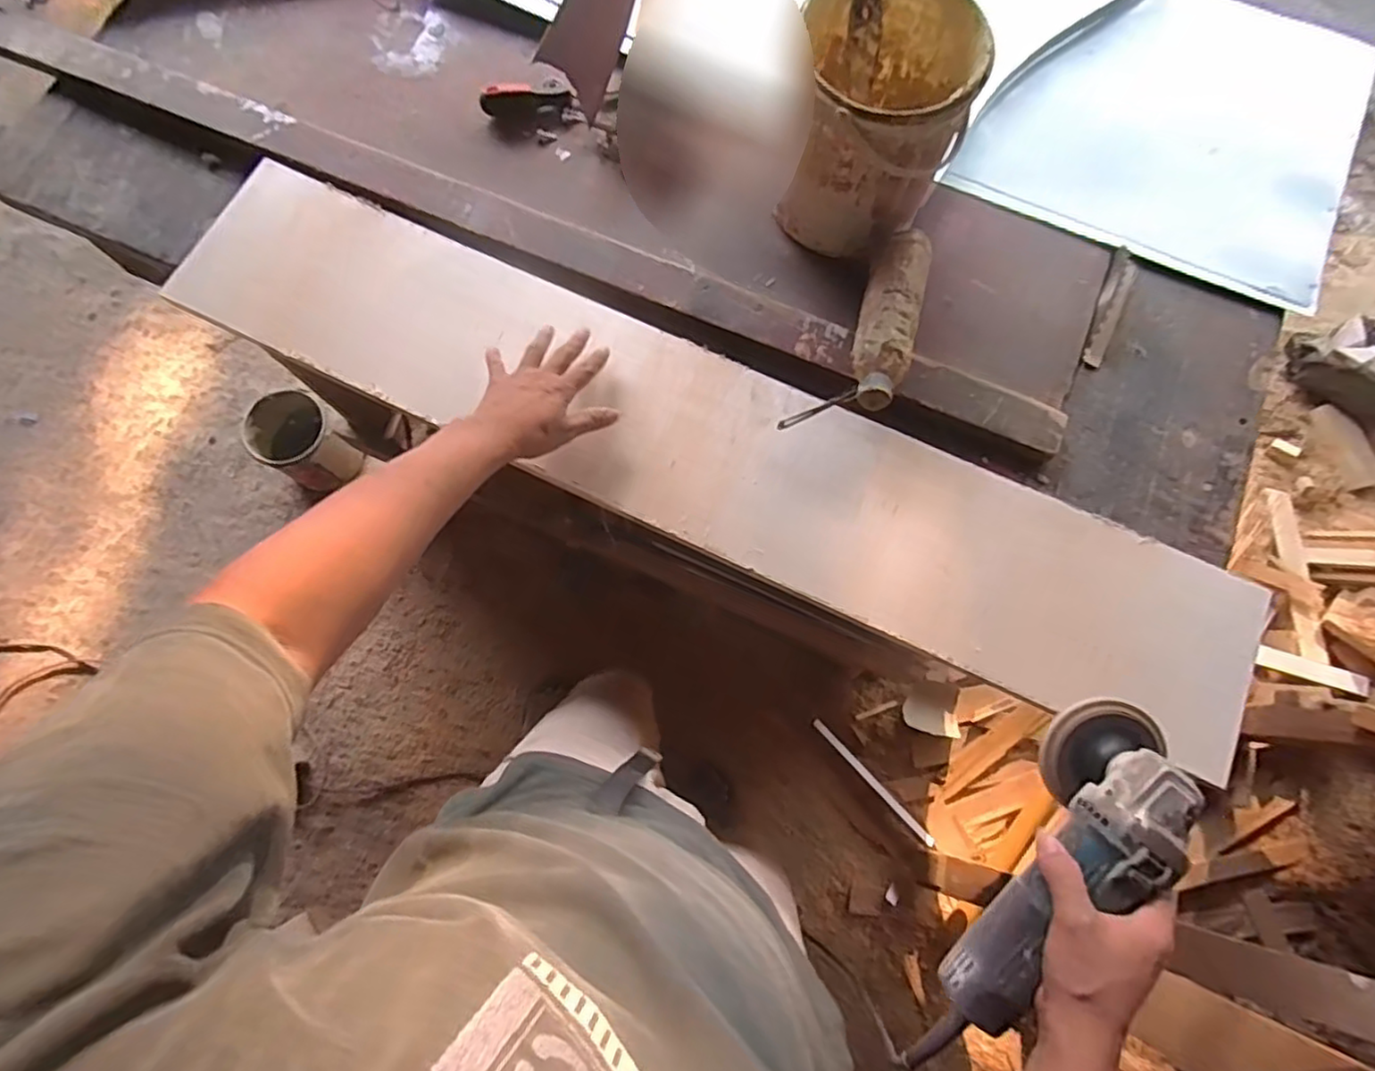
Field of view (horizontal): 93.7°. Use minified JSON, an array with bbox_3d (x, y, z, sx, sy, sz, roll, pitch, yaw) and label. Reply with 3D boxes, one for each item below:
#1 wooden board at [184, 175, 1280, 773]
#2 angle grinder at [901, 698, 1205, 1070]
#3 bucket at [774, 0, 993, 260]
[{"bbox_3d":[-0.006,-0.104,0.671,1.159,0.028,0.199,25,75,6],"label":"wooden board"},{"bbox_3d":[0.285,0.275,0.501,0.082,0.096,0.329,36,81,9],"label":"angle grinder"},{"bbox_3d":[0.187,-0.416,0.666,0.163,0.194,0.153,0,75,-2],"label":"bucket"}]

